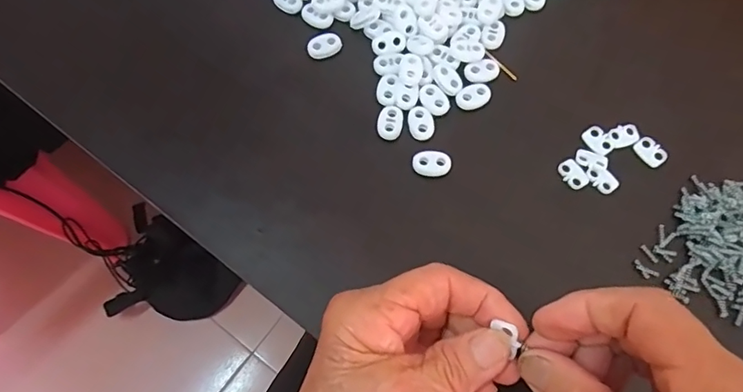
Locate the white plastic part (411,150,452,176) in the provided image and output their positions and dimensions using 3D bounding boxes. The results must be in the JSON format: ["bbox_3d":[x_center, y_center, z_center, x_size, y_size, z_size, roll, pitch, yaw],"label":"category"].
[{"bbox_3d":[0.036,-0.020,0.299,0.023,0.004,0.016,-4,69,-2],"label":"white plastic part"}]

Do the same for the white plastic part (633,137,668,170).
[{"bbox_3d":[0.171,-0.027,0.303,0.014,0.004,0.019,-35,73,-12],"label":"white plastic part"}]

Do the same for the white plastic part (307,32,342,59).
[{"bbox_3d":[-0.031,-0.100,0.329,0.023,0.006,0.014,-17,70,-6],"label":"white plastic part"}]

